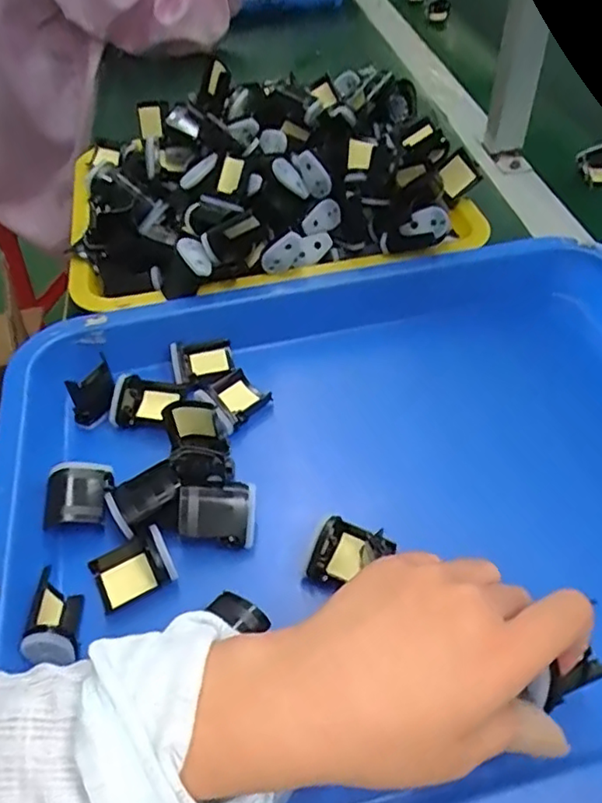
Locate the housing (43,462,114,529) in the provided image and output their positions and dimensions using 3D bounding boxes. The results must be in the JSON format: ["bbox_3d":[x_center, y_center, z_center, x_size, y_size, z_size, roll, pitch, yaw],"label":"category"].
[{"bbox_3d":[-0.128,0.054,0.353,0.034,0.015,0.040,-7,48,-3],"label":"housing"}]

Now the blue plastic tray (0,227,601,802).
[{"bbox_3d":[0.052,0.045,0.354,0.436,0.054,0.348,-11,49,-6],"label":"blue plastic tray"}]

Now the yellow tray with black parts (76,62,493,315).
[{"bbox_3d":[-0.027,-0.184,0.509,0.332,0.104,0.219,-11,49,-6],"label":"yellow tray with black parts"}]

